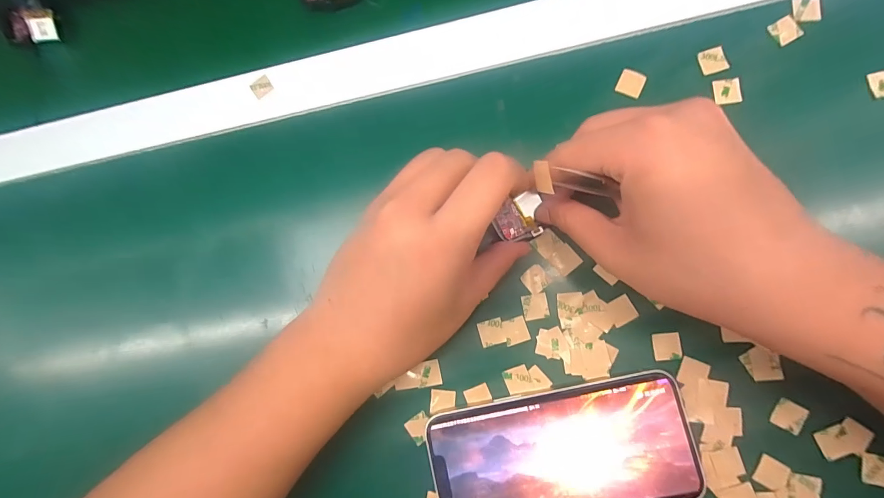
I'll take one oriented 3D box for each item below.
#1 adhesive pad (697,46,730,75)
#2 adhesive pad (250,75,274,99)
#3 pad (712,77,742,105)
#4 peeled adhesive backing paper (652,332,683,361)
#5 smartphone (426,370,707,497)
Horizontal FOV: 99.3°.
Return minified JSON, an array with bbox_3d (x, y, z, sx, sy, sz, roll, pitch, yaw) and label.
[{"bbox_3d":[0.170,-0.119,0.235,0.015,0.004,0.016,-19,81,3],"label":"adhesive pad"},{"bbox_3d":[-0.130,-0.116,0.271,0.015,0.004,0.011,-44,115,-20],"label":"adhesive pad"},{"bbox_3d":[0.177,-0.098,0.233,0.015,0.004,0.015,-6,88,16],"label":"pad"},{"bbox_3d":[0.132,0.057,0.220,0.015,0.004,0.015,-8,78,8],"label":"peeled adhesive backing paper"},{"bbox_3d":[0.067,0.118,0.215,0.143,0.008,0.070,-14,81,4],"label":"smartphone"}]

